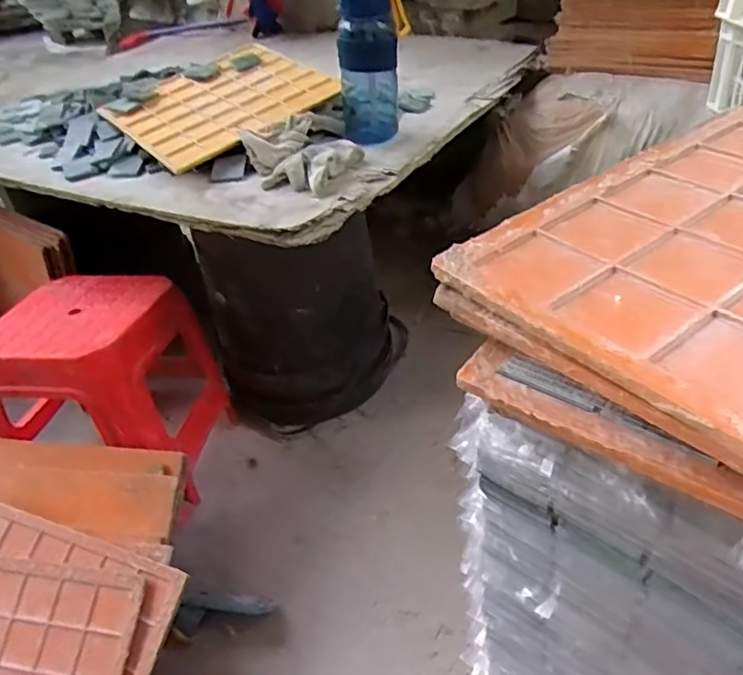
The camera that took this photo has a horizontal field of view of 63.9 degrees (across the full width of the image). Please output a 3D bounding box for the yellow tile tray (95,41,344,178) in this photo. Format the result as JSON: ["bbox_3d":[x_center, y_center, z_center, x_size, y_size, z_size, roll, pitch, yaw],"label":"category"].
[{"bbox_3d":[-0.225,-0.367,0.921,0.302,0.016,0.240,-37,61,-26],"label":"yellow tile tray"}]

